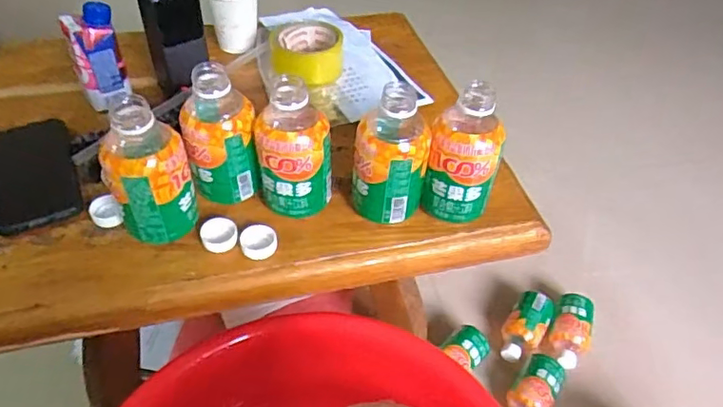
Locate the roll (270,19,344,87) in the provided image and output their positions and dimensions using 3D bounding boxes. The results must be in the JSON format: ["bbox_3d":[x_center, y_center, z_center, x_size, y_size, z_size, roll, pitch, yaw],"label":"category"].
[{"bbox_3d":[-0.069,-0.200,0.713,0.089,0.047,0.089,2,44,-2],"label":"roll"}]

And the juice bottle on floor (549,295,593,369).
[{"bbox_3d":[0.375,0.229,0.977,0.072,0.057,0.134,22,47,18],"label":"juice bottle on floor"}]

